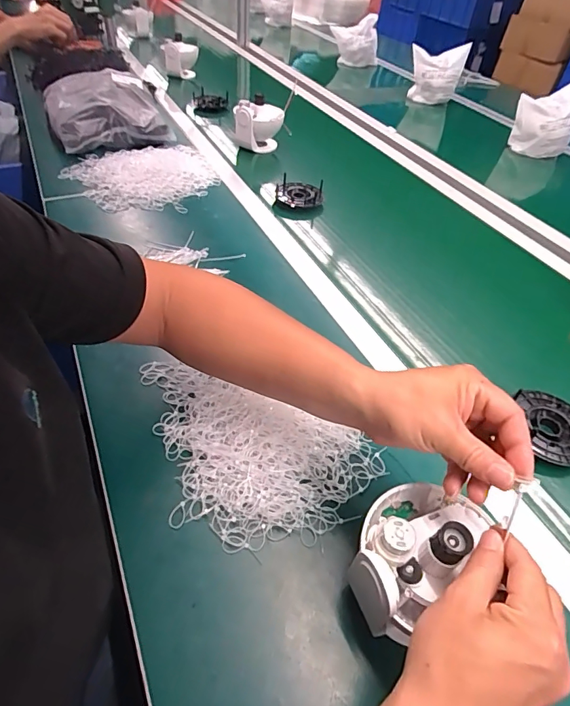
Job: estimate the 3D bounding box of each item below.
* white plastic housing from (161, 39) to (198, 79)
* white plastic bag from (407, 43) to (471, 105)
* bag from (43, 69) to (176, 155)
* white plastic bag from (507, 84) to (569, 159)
[{"bbox_3d":[-0.330,-0.927,1.371,0.111,0.097,0.057,-2,47,-6],"label":"white plastic housing"},{"bbox_3d":[0.486,-0.884,1.380,0.181,0.155,0.050,21,57,31],"label":"white plastic bag"},{"bbox_3d":[-0.415,-0.553,0.996,0.240,0.098,0.263,-18,50,-19],"label":"bag"},{"bbox_3d":[0.691,-0.609,1.147,0.117,0.146,0.143,-32,56,-29],"label":"white plastic bag"}]

